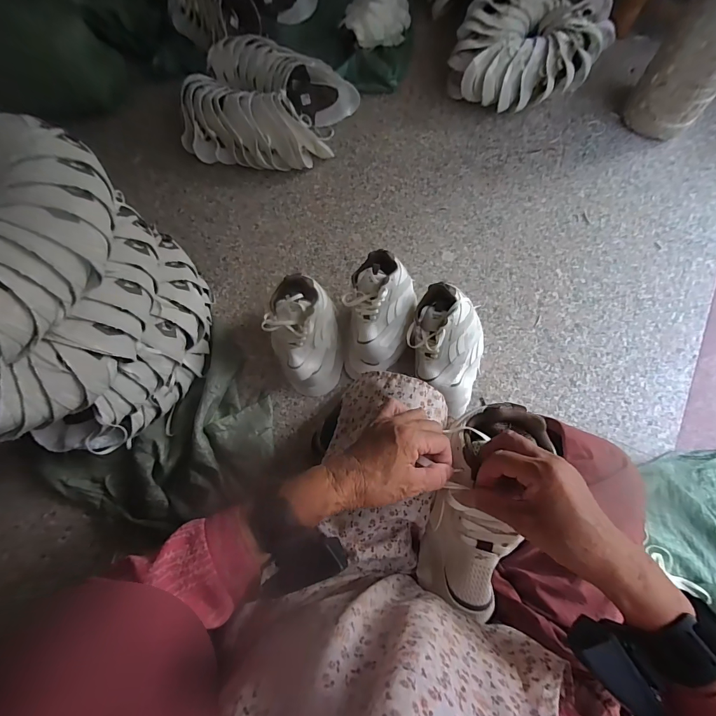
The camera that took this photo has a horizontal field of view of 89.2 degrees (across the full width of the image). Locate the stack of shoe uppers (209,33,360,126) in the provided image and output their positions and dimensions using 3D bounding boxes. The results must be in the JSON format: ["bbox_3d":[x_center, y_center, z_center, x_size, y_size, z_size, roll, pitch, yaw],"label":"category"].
[{"bbox_3d":[-0.225,-0.825,1.093,0.442,0.118,0.154,25,76,10],"label":"stack of shoe uppers"}]

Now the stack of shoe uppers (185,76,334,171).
[{"bbox_3d":[-0.303,-0.665,1.048,0.446,0.130,0.221,21,75,9],"label":"stack of shoe uppers"}]

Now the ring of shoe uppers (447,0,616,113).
[{"bbox_3d":[0.497,-0.918,1.076,0.390,0.151,0.416,-1,73,3],"label":"ring of shoe uppers"}]

